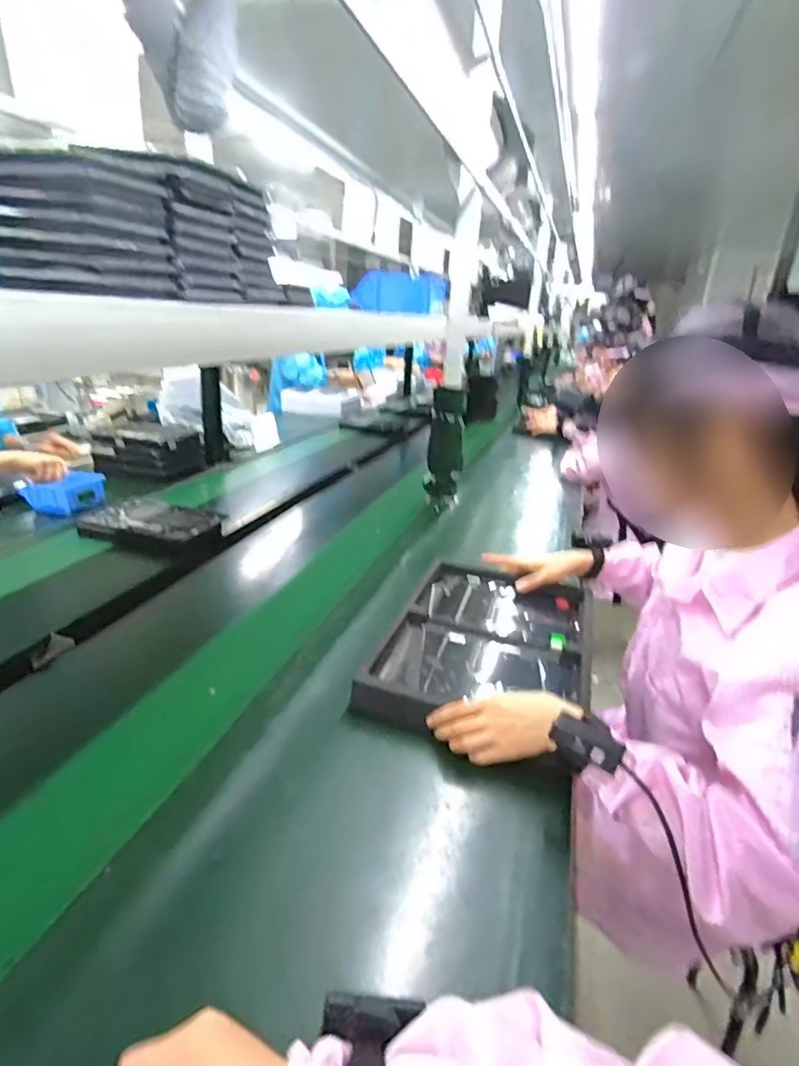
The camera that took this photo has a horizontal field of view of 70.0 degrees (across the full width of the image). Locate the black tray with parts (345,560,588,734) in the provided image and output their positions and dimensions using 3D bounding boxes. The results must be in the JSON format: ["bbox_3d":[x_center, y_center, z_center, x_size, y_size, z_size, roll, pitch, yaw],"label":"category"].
[{"bbox_3d":[0.136,0.165,0.854,0.282,0.050,0.429,11,22,16],"label":"black tray with parts"}]

